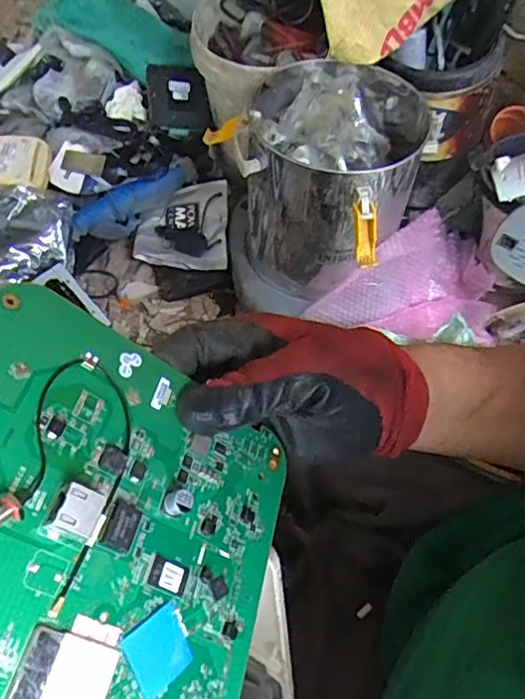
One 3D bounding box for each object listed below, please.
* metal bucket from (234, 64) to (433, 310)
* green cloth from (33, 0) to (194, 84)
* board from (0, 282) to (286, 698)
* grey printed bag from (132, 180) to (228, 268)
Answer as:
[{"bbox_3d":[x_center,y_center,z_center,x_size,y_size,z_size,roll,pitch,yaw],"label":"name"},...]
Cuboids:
[{"bbox_3d":[0.094,-0.282,0.994,0.318,0.304,0.344,17,59,10],"label":"metal bucket"},{"bbox_3d":[-0.337,-0.756,1.255,0.486,0.121,0.180,32,62,19],"label":"green cloth"},{"bbox_3d":[-0.062,0.074,0.225,0.166,0.007,0.164,36,49,-26],"label":"board"},{"bbox_3d":[-0.167,-0.255,1.148,0.192,0.025,0.185,-1,79,9],"label":"grey printed bag"}]

